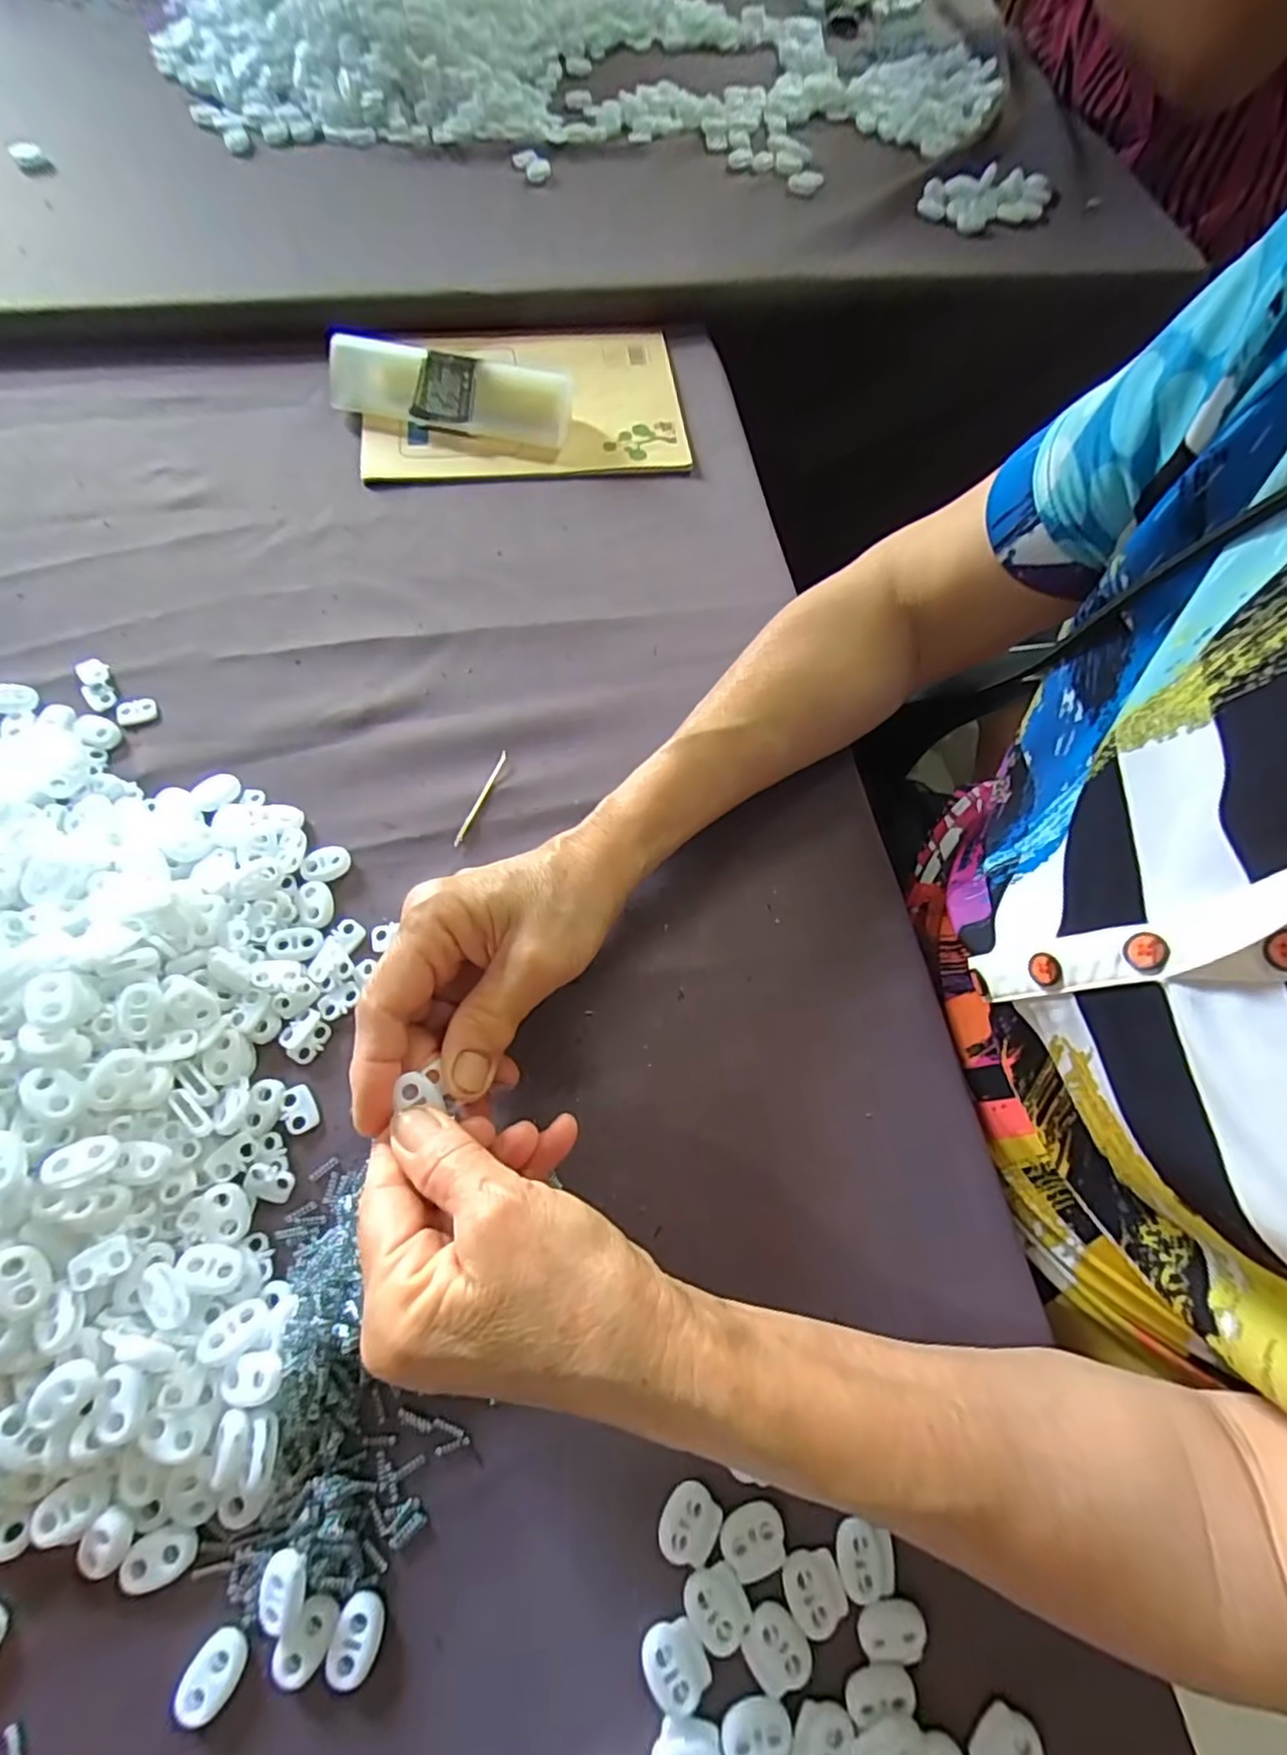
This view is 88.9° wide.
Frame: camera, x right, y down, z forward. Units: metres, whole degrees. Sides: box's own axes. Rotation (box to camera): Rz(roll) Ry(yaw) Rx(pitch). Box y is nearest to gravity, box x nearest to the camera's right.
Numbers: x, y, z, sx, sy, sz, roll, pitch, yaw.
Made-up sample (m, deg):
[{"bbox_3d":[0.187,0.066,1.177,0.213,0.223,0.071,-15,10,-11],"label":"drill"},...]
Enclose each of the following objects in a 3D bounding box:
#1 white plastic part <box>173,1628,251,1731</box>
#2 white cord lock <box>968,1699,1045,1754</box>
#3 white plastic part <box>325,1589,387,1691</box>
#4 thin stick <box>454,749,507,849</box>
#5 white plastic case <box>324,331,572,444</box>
[{"bbox_3d":[-0.137,0.253,0.208,0.016,0.006,0.021,31,69,9],"label":"white plastic part"},{"bbox_3d":[0.116,0.279,0.209,0.021,0.004,0.018,-34,73,-16],"label":"white cord lock"},{"bbox_3d":[-0.093,0.246,0.213,0.014,0.007,0.021,13,67,2],"label":"white plastic part"},{"bbox_3d":[-0.081,-0.040,0.328,0.004,0.004,0.055,22,68,6],"label":"thin stick"},{"bbox_3d":[-0.125,-0.311,0.420,0.153,0.032,0.039,10,67,1],"label":"white plastic case"}]

